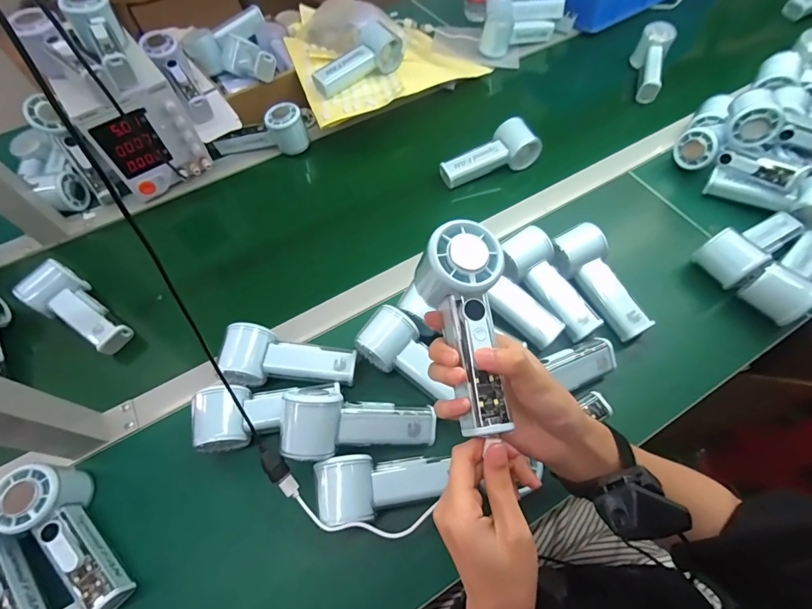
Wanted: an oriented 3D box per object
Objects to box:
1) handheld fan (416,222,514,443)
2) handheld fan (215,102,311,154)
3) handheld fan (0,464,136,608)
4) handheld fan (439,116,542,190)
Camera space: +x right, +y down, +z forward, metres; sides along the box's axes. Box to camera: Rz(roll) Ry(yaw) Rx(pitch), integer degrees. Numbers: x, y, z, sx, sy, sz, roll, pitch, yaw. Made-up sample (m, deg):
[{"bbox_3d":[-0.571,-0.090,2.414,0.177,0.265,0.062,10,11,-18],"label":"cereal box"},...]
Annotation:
[{"bbox_3d":[0.047,0.014,0.290,0.062,0.034,0.149,-9,79,-2],"label":"handheld fan"},{"bbox_3d":[-0.237,-0.283,0.648,0.148,0.060,0.052,-2,60,2],"label":"handheld fan"},{"bbox_3d":[-0.314,0.219,0.374,0.154,0.052,0.051,44,71,10],"label":"handheld fan"},{"bbox_3d":[0.126,-0.226,0.603,0.146,0.041,0.063,-28,63,-12],"label":"handheld fan"}]

